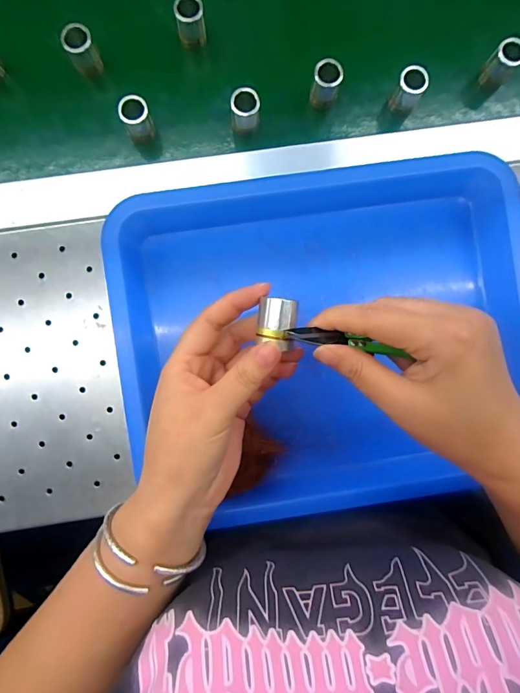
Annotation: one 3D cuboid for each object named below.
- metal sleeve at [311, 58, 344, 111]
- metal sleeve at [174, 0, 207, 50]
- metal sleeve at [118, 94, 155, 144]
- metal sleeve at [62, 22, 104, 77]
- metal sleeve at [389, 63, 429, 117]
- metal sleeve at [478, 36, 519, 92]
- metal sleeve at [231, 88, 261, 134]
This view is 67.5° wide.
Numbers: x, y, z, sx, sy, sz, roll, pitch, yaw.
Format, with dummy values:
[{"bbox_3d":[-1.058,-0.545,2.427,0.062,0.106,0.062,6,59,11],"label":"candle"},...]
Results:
[{"bbox_3d":[0.055,-0.216,0.321,0.022,0.030,0.020,0,89,-2],"label":"metal sleeve"},{"bbox_3d":[-0.057,-0.267,0.323,0.022,0.034,0.022,-9,89,-2],"label":"metal sleeve"},{"bbox_3d":[-0.099,-0.185,0.317,0.022,0.031,0.022,0,89,-2],"label":"metal sleeve"},{"bbox_3d":[-0.145,-0.241,0.320,0.023,0.037,0.018,-34,90,-2],"label":"metal sleeve"},{"bbox_3d":[0.124,-0.214,0.326,0.023,0.033,0.020,29,88,-1],"label":"metal sleeve"},{"bbox_3d":[0.205,-0.239,0.330,0.020,0.032,0.021,0,89,-2],"label":"metal sleeve"},{"bbox_3d":[-0.012,-0.191,0.319,0.022,0.035,0.018,-6,89,-2],"label":"metal sleeve"}]

